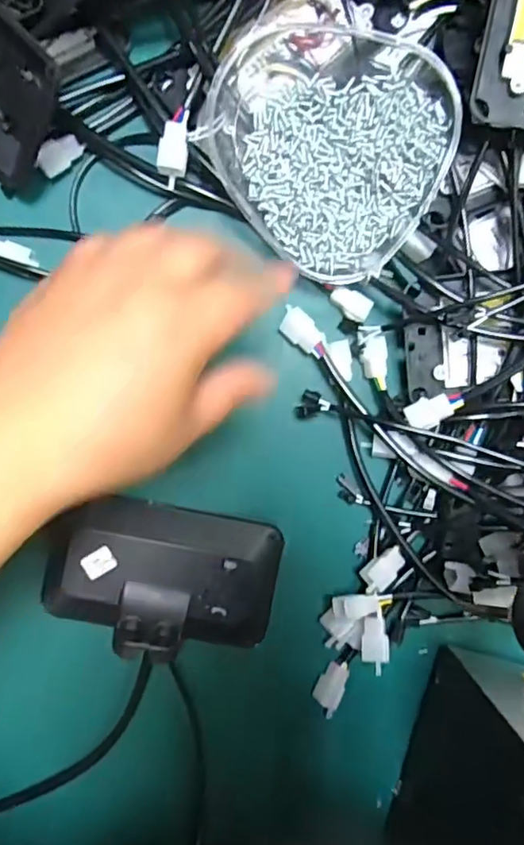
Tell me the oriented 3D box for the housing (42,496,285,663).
[{"bbox_3d":[-0.067,0.106,0.384,0.157,0.041,0.092,12,93,-5],"label":"housing"}]

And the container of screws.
[{"bbox_3d":[0.045,-0.180,0.358,0.150,0.042,0.140,0,94,-4],"label":"container of screws"}]

